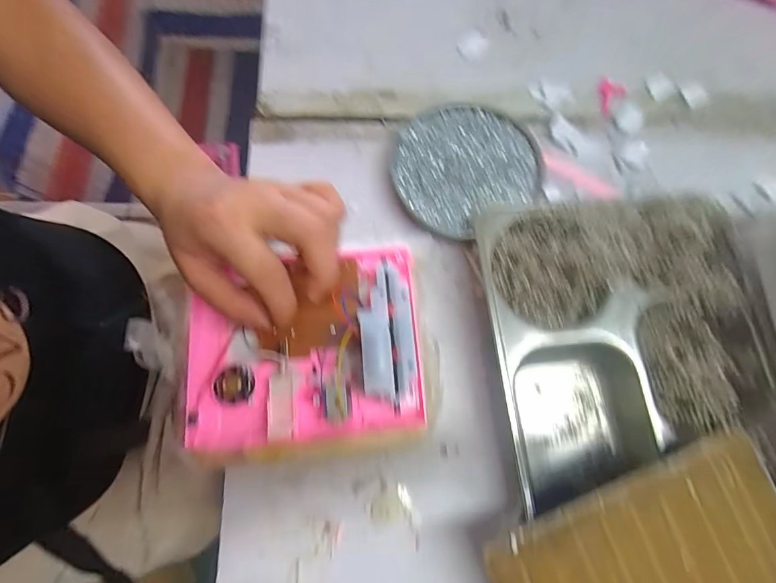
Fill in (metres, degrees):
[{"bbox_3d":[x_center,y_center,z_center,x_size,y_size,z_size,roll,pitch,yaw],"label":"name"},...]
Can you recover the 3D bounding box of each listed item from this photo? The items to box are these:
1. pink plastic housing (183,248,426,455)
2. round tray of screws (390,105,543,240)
[{"bbox_3d":[-0.061,0.036,0.265,0.165,0.035,0.130,-4,74,-3],"label":"pink plastic housing"},{"bbox_3d":[0.071,-0.114,0.345,0.131,0.027,0.121,-26,76,-9],"label":"round tray of screws"}]

